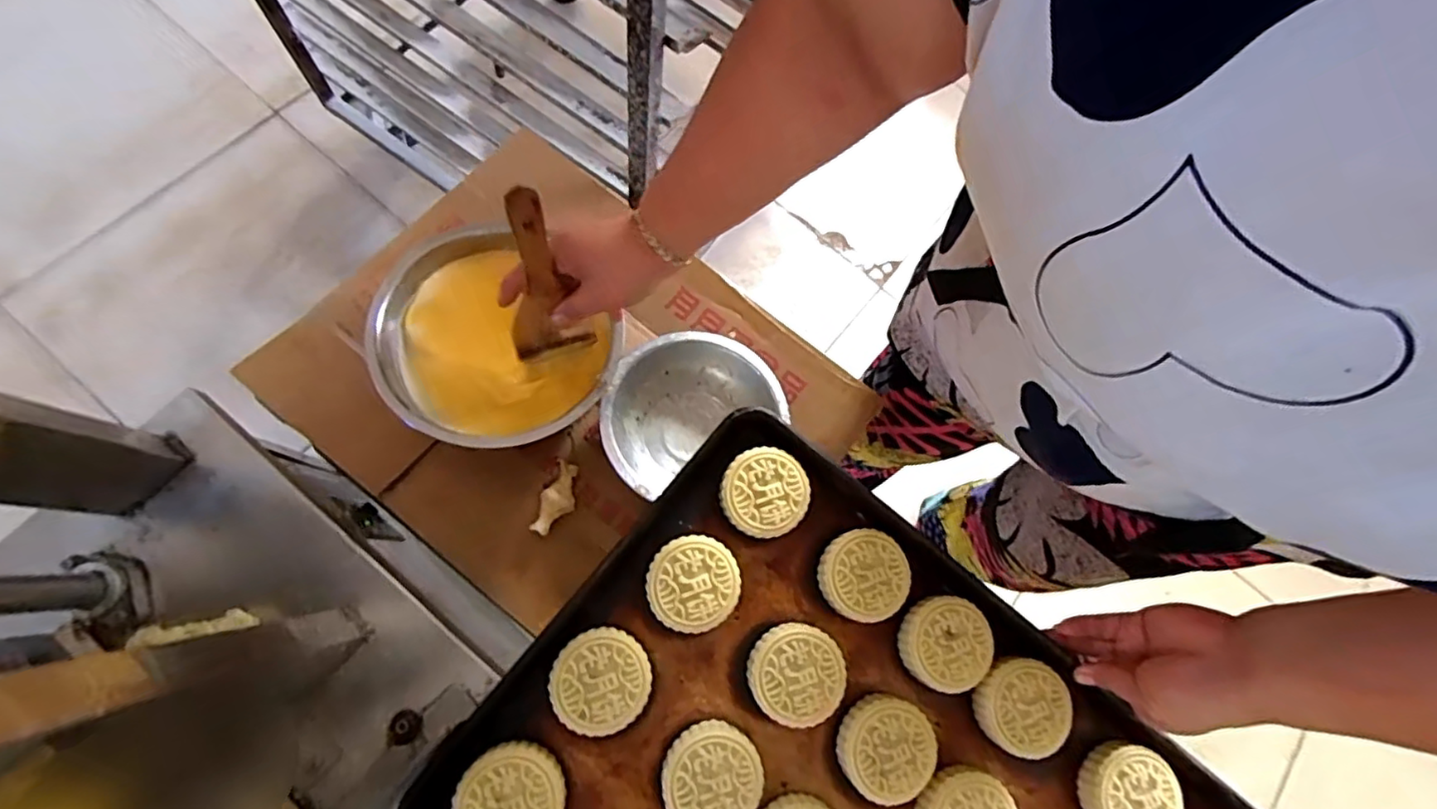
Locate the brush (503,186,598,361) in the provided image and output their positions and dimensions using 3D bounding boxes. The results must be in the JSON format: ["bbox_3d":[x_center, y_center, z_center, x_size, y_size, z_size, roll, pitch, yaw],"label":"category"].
[{"bbox_3d":[-0.140,-0.095,0.498,0.064,0.192,0.011,-19,64,-18],"label":"brush"}]

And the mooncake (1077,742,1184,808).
[{"bbox_3d":[0.321,0.304,0.485,0.070,0.027,0.068,1,63,-2],"label":"mooncake"}]

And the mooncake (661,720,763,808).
[{"bbox_3d":[-0.004,0.268,0.446,0.068,0.017,0.072,1,63,-2],"label":"mooncake"}]

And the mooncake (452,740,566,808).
[{"bbox_3d":[-0.144,0.276,0.432,0.067,0.026,0.073,1,63,-2],"label":"mooncake"}]

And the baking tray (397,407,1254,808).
[{"bbox_3d":[0.131,0.332,0.455,0.605,0.045,0.401,38,73,5],"label":"baking tray"}]

